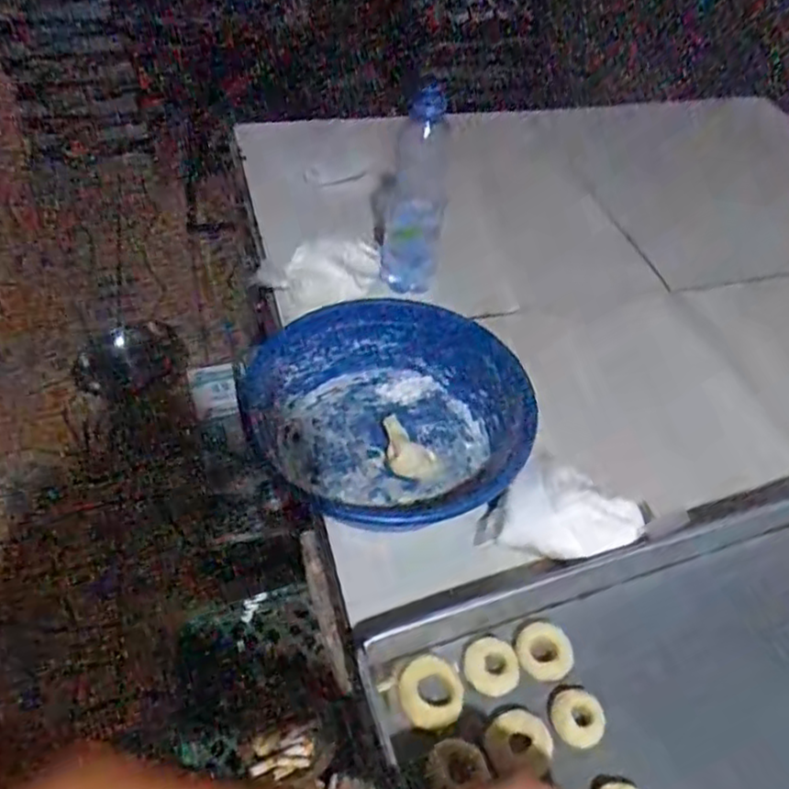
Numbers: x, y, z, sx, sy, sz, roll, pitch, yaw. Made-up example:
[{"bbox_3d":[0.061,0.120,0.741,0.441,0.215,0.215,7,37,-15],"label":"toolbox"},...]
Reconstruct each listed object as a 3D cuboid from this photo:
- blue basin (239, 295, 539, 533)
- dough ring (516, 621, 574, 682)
[{"bbox_3d":[0.003,0.018,0.674,0.273,0.069,0.244,-6,47,-9],"label":"blue basin"},{"bbox_3d":[0.116,0.197,0.535,0.039,0.012,0.042,2,46,-2],"label":"dough ring"}]

